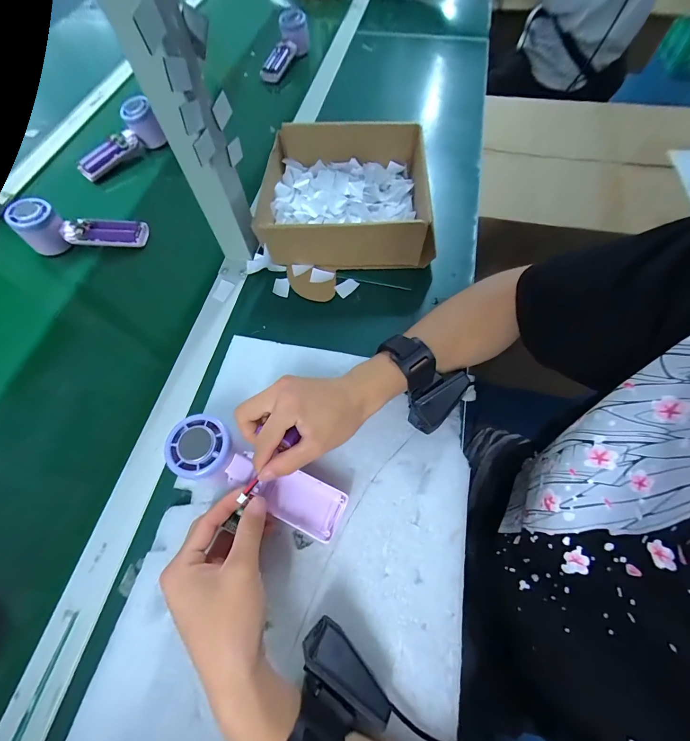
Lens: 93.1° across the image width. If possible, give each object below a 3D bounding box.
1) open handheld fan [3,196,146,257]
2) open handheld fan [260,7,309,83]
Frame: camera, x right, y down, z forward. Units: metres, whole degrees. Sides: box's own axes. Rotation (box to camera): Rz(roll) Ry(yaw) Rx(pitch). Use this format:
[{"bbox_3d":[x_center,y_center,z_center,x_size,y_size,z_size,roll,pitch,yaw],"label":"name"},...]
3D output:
[{"bbox_3d":[-0.378,-0.210,0.469,0.161,0.051,0.052,-3,67,-1],"label":"open handheld fan"},{"bbox_3d":[-0.128,-0.684,0.699,0.067,0.059,0.171,22,80,10],"label":"open handheld fan"}]

